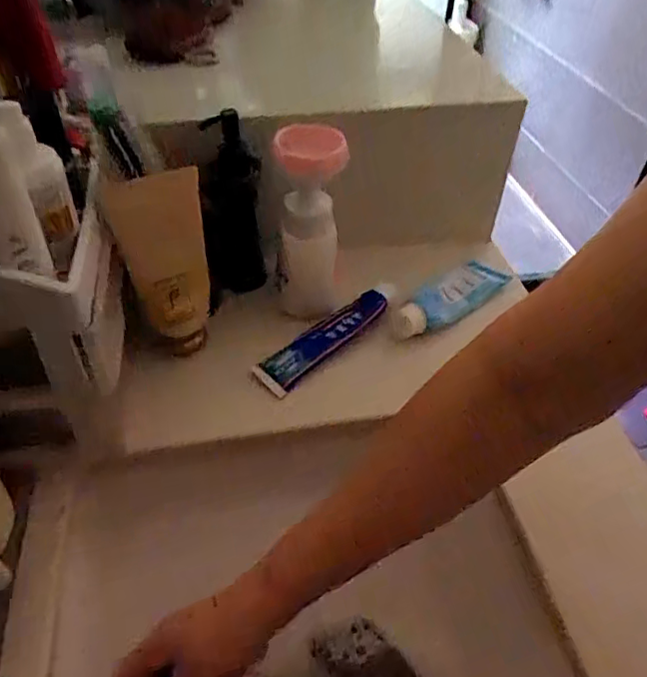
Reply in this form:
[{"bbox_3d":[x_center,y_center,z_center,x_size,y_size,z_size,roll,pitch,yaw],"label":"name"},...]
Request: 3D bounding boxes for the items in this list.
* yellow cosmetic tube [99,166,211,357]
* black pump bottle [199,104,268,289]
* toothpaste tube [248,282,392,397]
[{"bbox_3d":[-0.130,-0.058,0.478,0.069,0.155,0.040,-12,49,-13],"label":"yellow cosmetic tube"},{"bbox_3d":[-0.095,-0.126,0.589,0.061,0.231,0.053,-6,48,-8],"label":"black pump bottle"},{"bbox_3d":[0.005,-0.005,0.545,0.163,0.020,0.039,-34,57,-29],"label":"toothpaste tube"}]

